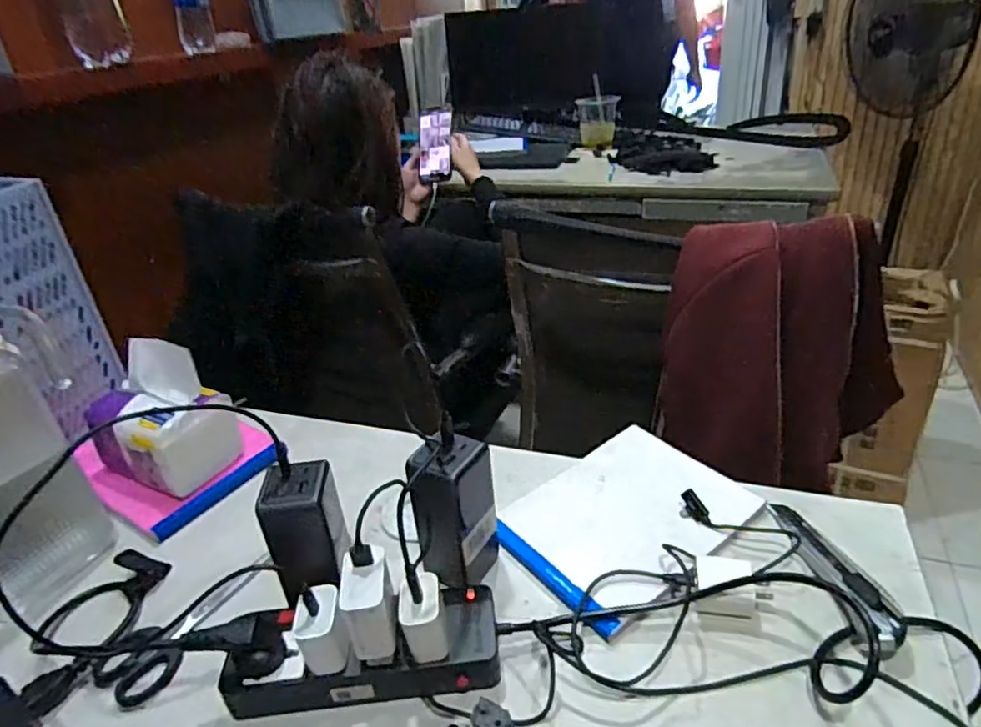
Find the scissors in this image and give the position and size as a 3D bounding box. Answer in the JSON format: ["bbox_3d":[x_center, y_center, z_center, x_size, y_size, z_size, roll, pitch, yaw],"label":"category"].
[{"bbox_3d":[-0.257,0.210,0.514,0.066,0.012,0.143,8,32,23],"label":"scissors"}]

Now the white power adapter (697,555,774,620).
[{"bbox_3d":[0.189,0.175,0.484,0.055,0.024,0.038,3,30,14],"label":"white power adapter"}]

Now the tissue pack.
[{"bbox_3d":[-0.347,0.051,0.651,0.114,0.136,0.090,13,34,29],"label":"tissue pack"}]

